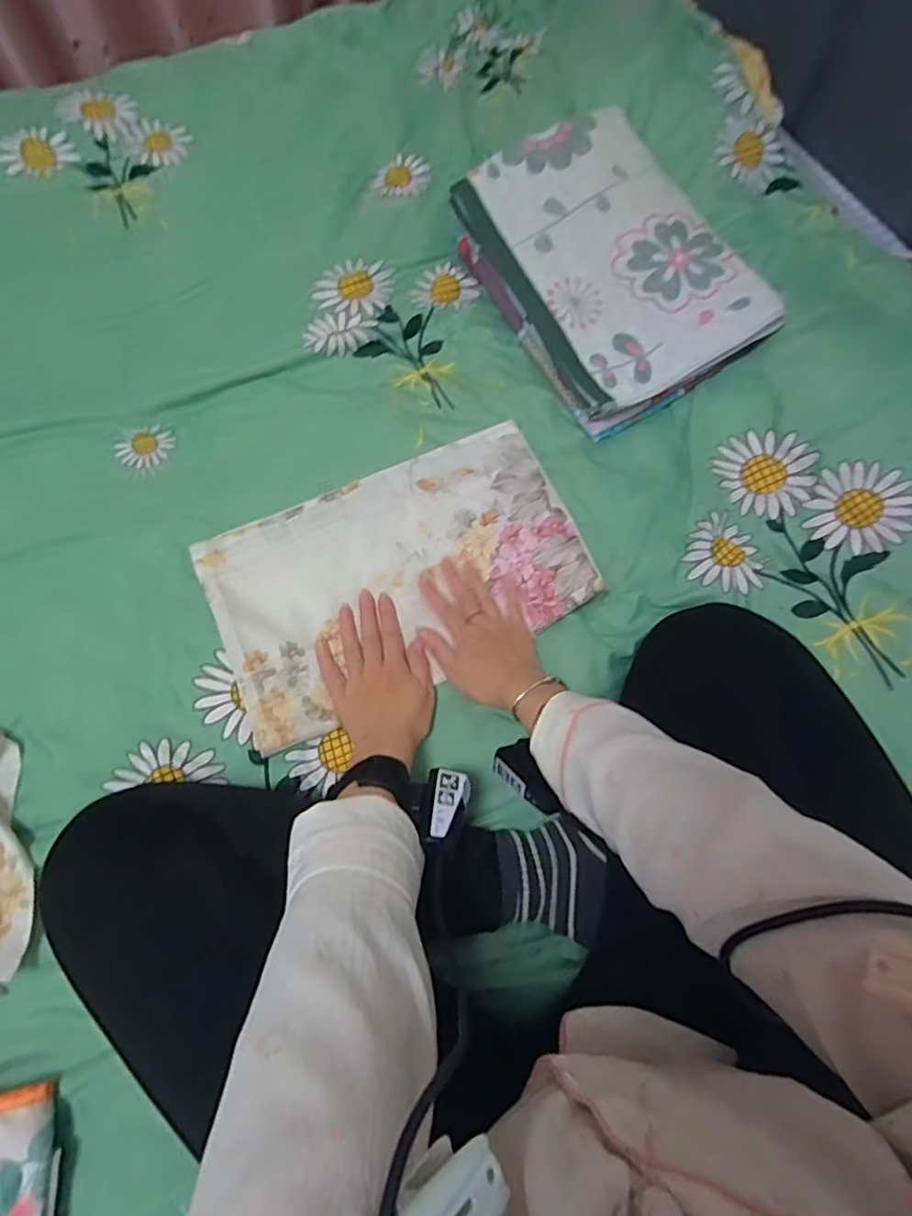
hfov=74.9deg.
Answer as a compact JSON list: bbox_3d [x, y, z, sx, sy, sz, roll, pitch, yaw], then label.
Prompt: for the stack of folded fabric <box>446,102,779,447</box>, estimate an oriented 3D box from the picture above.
[{"bbox_3d":[0.179,-0.411,0.716,0.240,0.103,0.360,-25,72,-11],"label":"stack of folded fabric"}]

